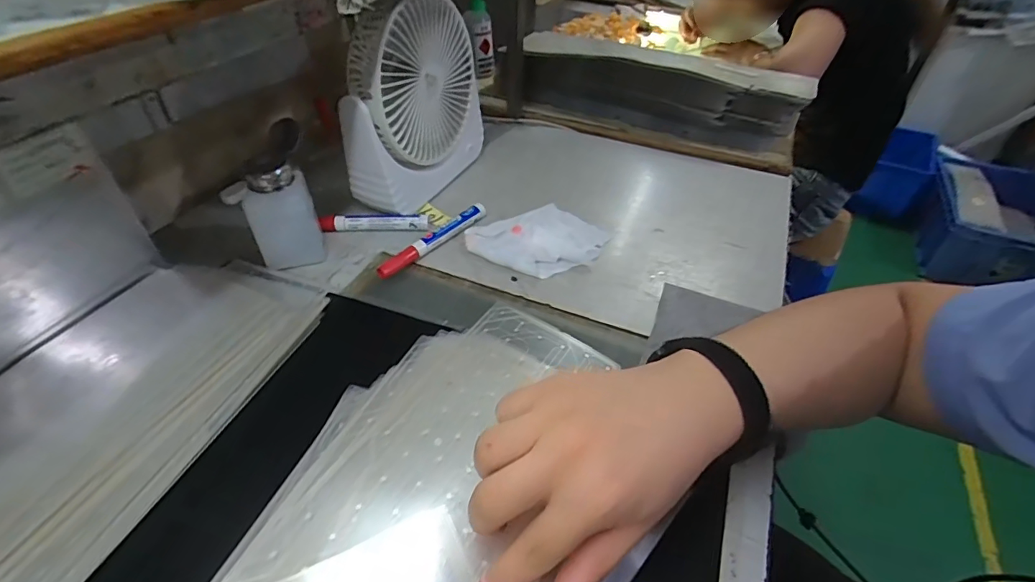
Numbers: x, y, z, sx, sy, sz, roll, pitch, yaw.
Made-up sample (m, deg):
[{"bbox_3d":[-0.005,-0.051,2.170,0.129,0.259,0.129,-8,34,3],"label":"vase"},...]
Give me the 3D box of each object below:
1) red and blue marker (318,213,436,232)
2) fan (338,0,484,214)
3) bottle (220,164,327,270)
[{"bbox_3d":[-0.151,-0.073,0.513,0.117,0.018,0.015,-3,43,-2],"label":"red and blue marker"},{"bbox_3d":[-0.109,-0.199,0.516,0.059,0.196,0.190,19,47,19],"label":"fan"},{"bbox_3d":[-0.220,-0.067,0.452,0.061,0.096,0.041,-21,47,-20],"label":"bottle"}]

